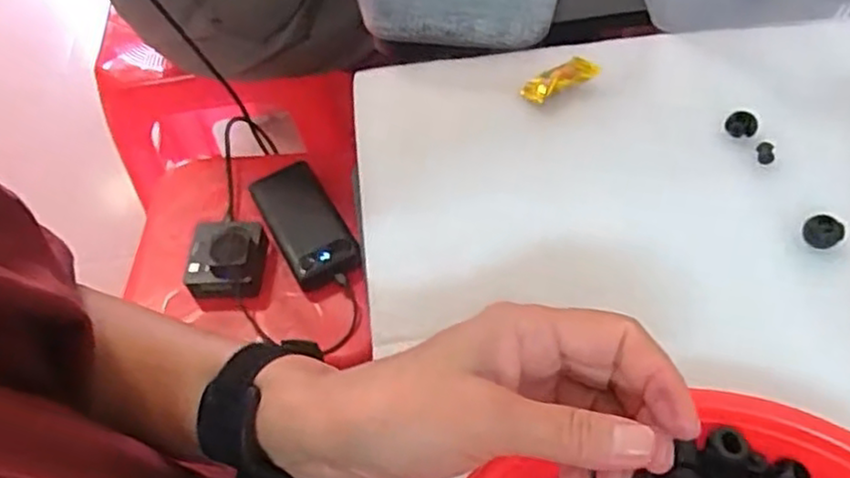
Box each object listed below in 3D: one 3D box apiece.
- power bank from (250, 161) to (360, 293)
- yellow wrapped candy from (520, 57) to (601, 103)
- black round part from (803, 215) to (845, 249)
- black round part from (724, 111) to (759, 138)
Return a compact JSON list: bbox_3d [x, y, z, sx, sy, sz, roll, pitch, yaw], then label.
[{"bbox_3d":[-0.132,-0.016,0.762,0.071,0.027,0.165,-27,56,-13],"label":"power bank"},{"bbox_3d":[0.087,-0.105,0.455,0.050,0.010,0.018,-22,53,4],"label":"yellow wrapped candy"},{"bbox_3d":[0.212,-0.003,0.371,0.018,0.011,0.016,34,64,27],"label":"black round part"},{"bbox_3d":[0.191,-0.069,0.421,0.018,0.014,0.010,24,58,21],"label":"black round part"}]

